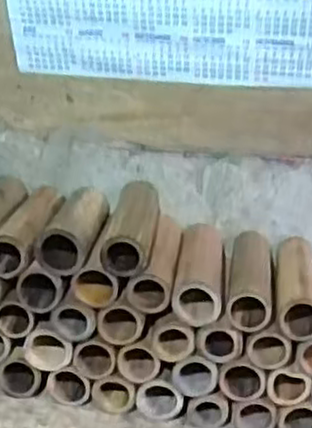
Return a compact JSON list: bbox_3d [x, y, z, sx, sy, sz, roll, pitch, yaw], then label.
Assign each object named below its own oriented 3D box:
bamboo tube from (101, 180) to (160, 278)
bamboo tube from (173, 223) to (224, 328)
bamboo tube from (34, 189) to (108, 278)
[{"bbox_3d":[-0.028,0.011,0.882,0.054,0.045,0.187,4,24,3],"label":"bamboo tube"},{"bbox_3d":[0.057,0.069,0.897,0.055,0.050,0.185,5,24,5],"label":"bamboo tube"},{"bbox_3d":[-0.096,0.011,0.889,0.060,0.050,0.174,5,24,5],"label":"bamboo tube"}]

